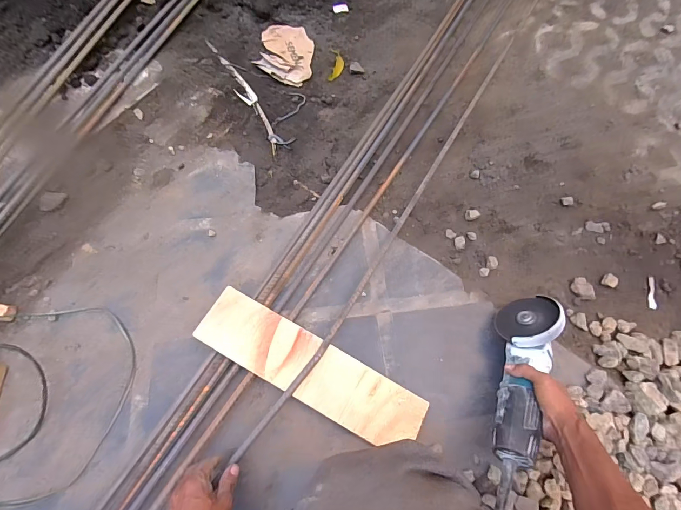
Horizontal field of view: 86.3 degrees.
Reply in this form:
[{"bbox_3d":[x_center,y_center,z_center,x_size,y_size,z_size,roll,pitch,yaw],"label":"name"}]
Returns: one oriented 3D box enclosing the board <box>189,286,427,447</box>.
[{"bbox_3d":[-0.051,0.196,0.624,0.404,0.008,0.103,29,69,6],"label":"board"}]

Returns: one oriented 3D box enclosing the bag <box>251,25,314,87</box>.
[{"bbox_3d":[-0.148,-0.549,0.991,0.147,0.030,0.221,7,67,3],"label":"bag"}]

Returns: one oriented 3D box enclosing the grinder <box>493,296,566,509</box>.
[{"bbox_3d":[0.285,0.193,0.563,0.086,0.071,0.309,21,58,9],"label":"grinder"}]

